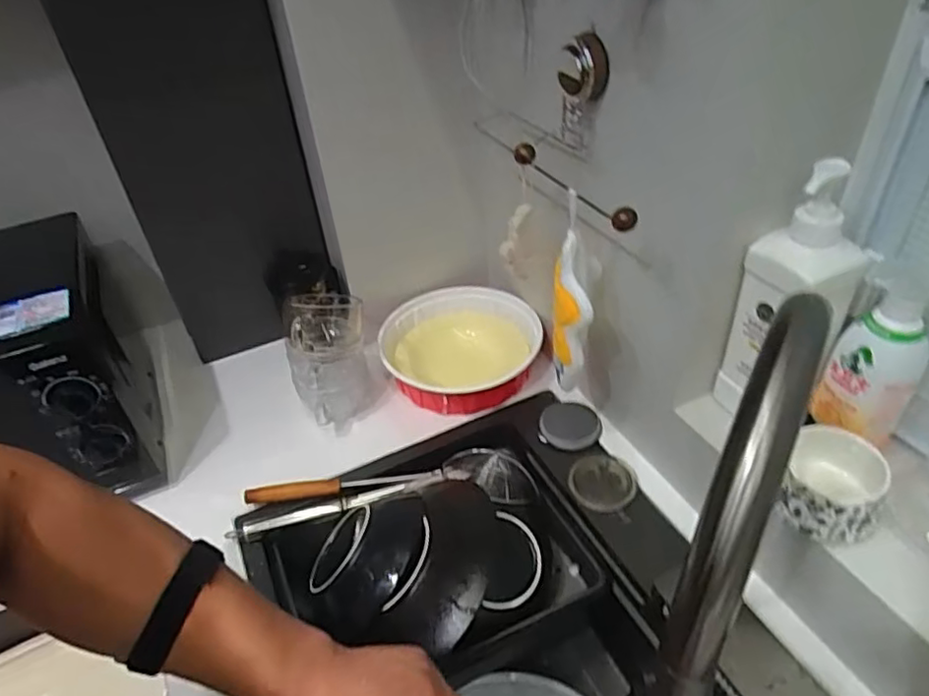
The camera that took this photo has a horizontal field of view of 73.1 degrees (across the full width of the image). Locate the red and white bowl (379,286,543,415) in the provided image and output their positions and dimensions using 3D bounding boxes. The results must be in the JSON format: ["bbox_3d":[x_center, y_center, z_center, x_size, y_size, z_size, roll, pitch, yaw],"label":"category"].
[{"bbox_3d":[-0.005,0.002,0.940,0.228,0.068,0.221,-3,40,3],"label":"red and white bowl"}]

